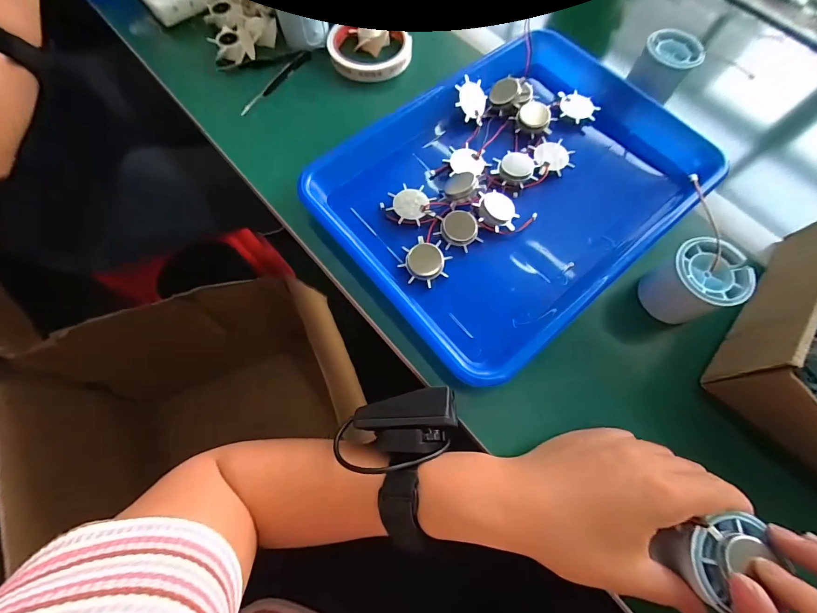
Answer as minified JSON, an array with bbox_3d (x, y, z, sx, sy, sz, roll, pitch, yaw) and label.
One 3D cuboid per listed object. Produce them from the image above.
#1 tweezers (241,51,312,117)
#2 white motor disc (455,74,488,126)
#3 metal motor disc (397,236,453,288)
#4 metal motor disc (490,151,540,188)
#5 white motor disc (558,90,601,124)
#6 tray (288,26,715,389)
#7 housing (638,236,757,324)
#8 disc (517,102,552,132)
[{"bbox_3d":[-0.142,-0.243,0.385,0.007,0.012,0.109,31,71,9],"label":"tweezers"},{"bbox_3d":[0.063,-0.209,0.359,0.036,0.004,0.044,19,84,-24],"label":"white motor disc"},{"bbox_3d":[0.014,-0.039,0.306,0.040,0.008,0.040,1,69,-2],"label":"metal motor disc"},{"bbox_3d":[0.100,-0.130,0.336,0.036,0.008,0.040,-32,74,-13],"label":"metal motor disc"},{"bbox_3d":[0.176,-0.206,0.367,0.038,0.006,0.044,6,69,0],"label":"white motor disc"},{"bbox_3d":[0.105,-0.121,0.348,0.357,0.051,0.249,-37,75,-15],"label":"tray"},{"bbox_3d":[0.223,-0.017,0.286,0.054,0.059,0.052,1,69,-2],"label":"housing"},{"bbox_3d":[0.127,-0.193,0.362,0.033,0.009,0.033,1,69,-2],"label":"disc"}]

